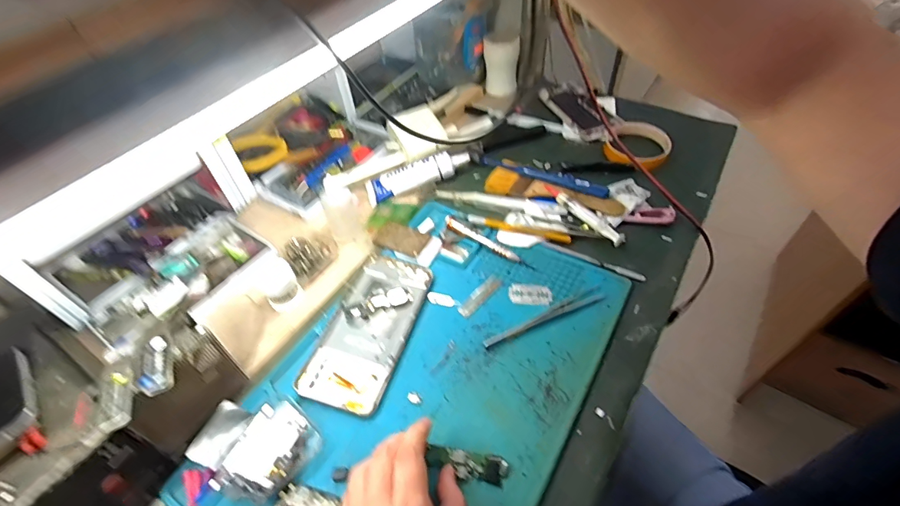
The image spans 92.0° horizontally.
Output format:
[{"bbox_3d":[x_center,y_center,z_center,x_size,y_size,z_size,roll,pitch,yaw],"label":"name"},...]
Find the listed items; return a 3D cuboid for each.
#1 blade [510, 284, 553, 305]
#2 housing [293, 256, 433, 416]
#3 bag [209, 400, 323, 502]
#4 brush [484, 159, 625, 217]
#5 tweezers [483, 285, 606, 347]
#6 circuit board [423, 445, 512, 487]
[{"bbox_3d":[0.081,0.041,0.442,0.042,0.004,0.023,3,50,7],"label":"blade"},{"bbox_3d":[-0.077,0.070,0.424,0.075,0.009,0.164,11,52,14],"label":"housing"},{"bbox_3d":[-0.142,0.157,0.343,0.052,0.021,0.074,25,56,23],"label":"bag"},{"bbox_3d":[0.122,-0.073,0.528,0.164,0.010,0.058,28,57,25],"label":"brush"},{"bbox_3d":[0.092,0.062,0.426,0.131,0.005,0.016,-20,51,-12],"label":"tweezers"},{"bbox_3d":[0.013,0.162,0.335,0.061,0.004,0.019,9,51,12],"label":"circuit board"}]

